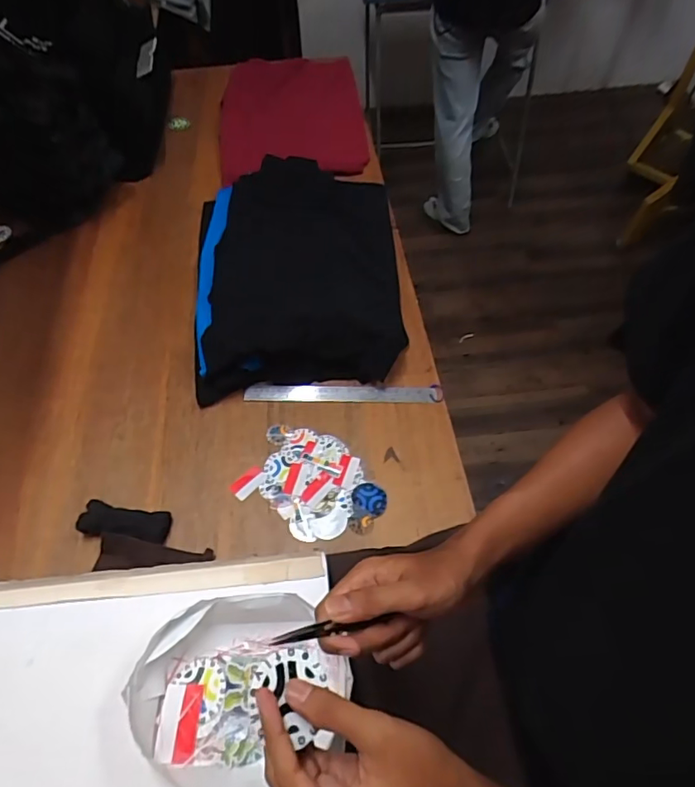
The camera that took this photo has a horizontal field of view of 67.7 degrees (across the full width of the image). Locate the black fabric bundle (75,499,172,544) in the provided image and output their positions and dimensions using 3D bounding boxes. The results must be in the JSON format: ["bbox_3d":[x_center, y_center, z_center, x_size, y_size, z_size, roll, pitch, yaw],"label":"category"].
[{"bbox_3d":[-0.323,0.187,0.754,0.126,0.022,0.046,6,57,3],"label":"black fabric bundle"}]

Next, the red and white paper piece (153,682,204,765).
[{"bbox_3d":[-0.158,0.309,0.486,0.037,0.004,0.062,-2,58,6],"label":"red and white paper piece"}]

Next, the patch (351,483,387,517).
[{"bbox_3d":[0.034,0.161,0.788,0.053,0.004,0.050,3,57,-5],"label":"patch"}]

